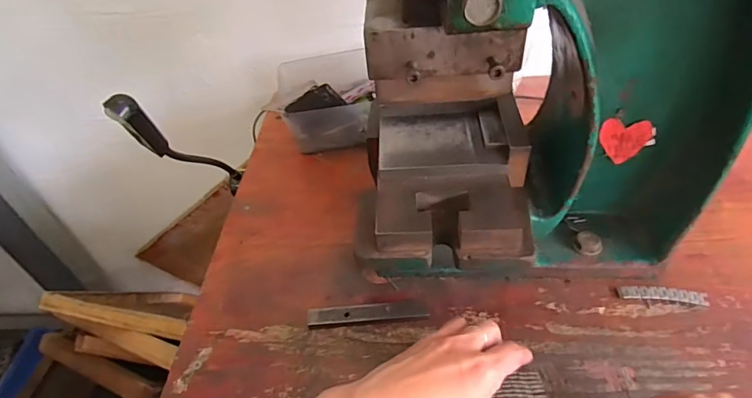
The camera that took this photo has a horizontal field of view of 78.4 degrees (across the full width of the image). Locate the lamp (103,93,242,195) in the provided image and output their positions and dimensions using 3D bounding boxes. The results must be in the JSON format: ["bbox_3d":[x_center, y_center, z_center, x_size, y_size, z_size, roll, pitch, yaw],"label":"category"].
[{"bbox_3d":[-0.180,-0.038,0.449,0.024,0.272,0.035,-9,83,-2],"label":"lamp"}]

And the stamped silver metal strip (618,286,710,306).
[{"bbox_3d":[0.239,0.079,0.385,0.067,0.004,0.014,2,43,11],"label":"stamped silver metal strip"}]

